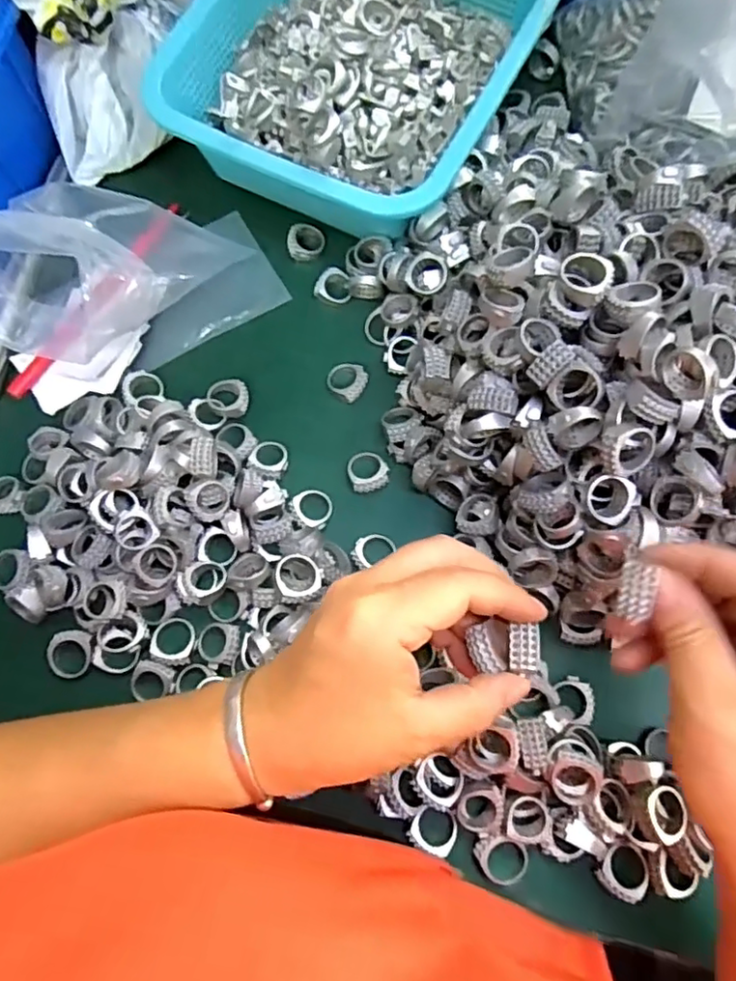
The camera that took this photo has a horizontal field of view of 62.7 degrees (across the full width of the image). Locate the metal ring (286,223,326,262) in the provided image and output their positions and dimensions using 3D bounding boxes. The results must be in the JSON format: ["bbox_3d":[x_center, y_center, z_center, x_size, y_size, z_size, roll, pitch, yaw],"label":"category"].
[{"bbox_3d":[-0.041,-0.165,0.397,0.024,0.005,0.025,-1,74,2],"label":"metal ring"}]

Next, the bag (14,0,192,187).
[{"bbox_3d":[-0.167,-0.282,0.380,0.083,0.089,0.135,12,75,5],"label":"bag"}]

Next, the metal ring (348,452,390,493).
[{"bbox_3d":[0.000,-0.012,0.355,0.023,0.010,0.025,-1,74,2],"label":"metal ring"}]

